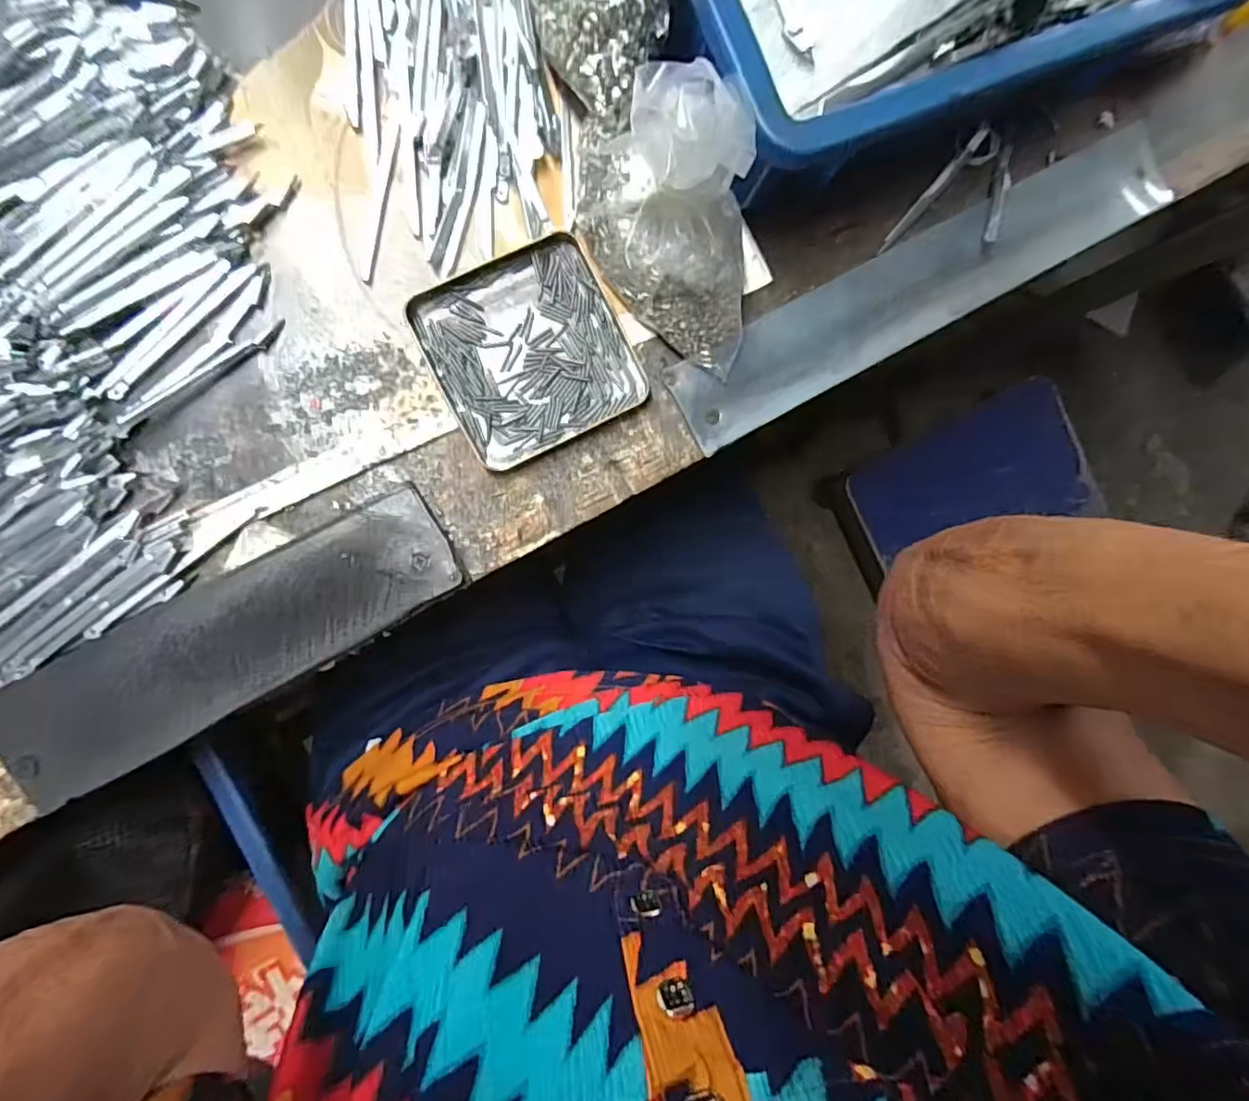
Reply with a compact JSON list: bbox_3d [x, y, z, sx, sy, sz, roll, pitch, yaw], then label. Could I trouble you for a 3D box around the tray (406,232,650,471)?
[{"bbox_3d":[-0.049,-0.104,0.305,0.096,0.008,0.099,-29,95,-7],"label":"tray"}]

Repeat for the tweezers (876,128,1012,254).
[{"bbox_3d":[0.196,-0.194,0.333,0.049,0.010,0.099,42,85,-7],"label":"tweezers"}]

